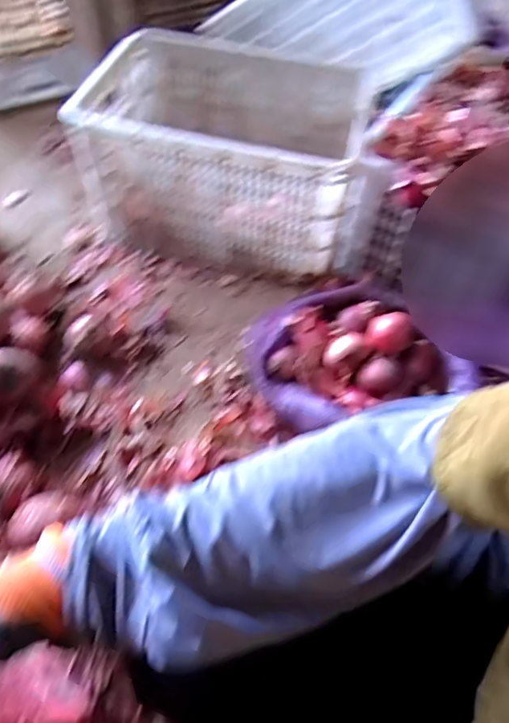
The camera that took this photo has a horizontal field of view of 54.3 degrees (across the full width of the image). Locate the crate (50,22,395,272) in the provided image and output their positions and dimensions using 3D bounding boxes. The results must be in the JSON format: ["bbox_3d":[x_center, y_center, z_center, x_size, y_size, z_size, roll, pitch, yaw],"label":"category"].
[{"bbox_3d":[-0.045,-0.444,1.067,0.552,0.286,0.376,12,57,4],"label":"crate"}]

